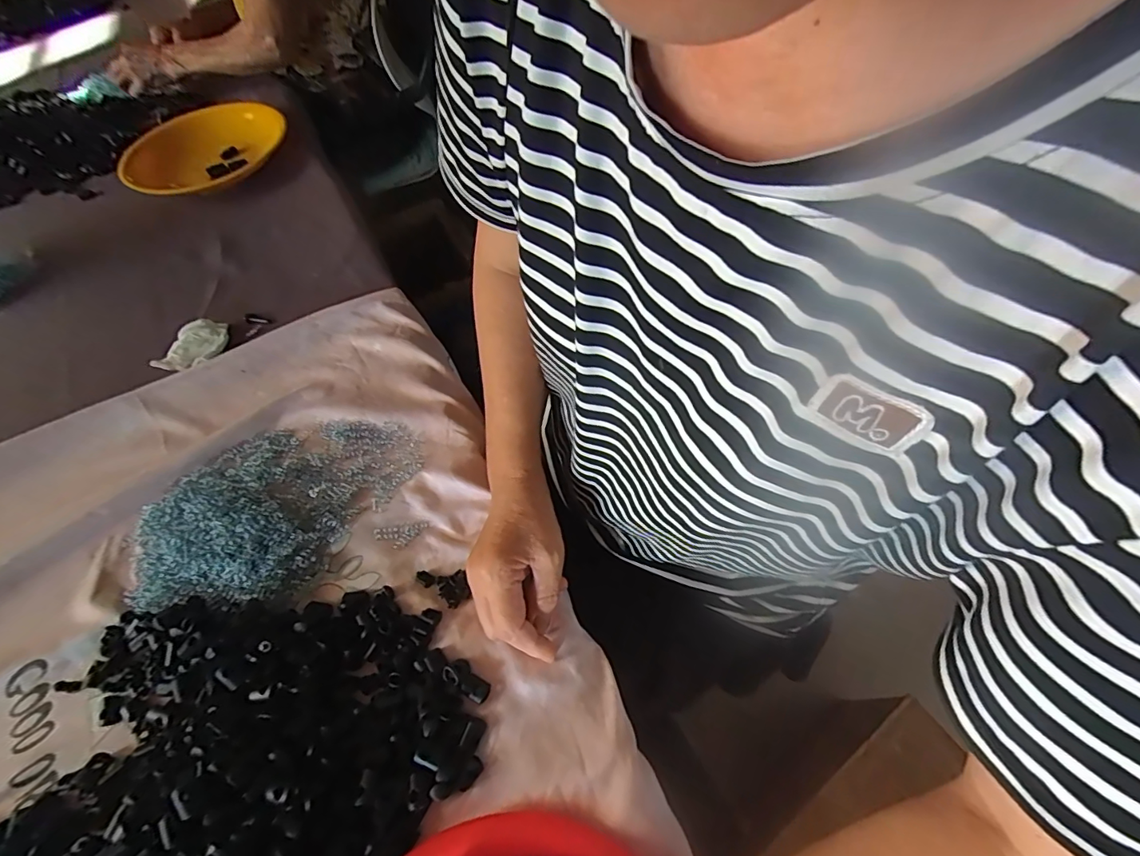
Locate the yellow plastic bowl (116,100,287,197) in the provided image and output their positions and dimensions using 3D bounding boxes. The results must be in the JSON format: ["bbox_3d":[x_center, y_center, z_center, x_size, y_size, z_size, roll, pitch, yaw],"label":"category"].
[{"bbox_3d":[-0.588,-0.443,0.758,0.234,0.049,0.234,-3,59,5],"label":"yellow plastic bowl"}]

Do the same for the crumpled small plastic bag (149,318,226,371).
[{"bbox_3d":[-0.430,-0.096,0.555,0.047,0.020,0.077,6,60,10],"label":"crumpled small plastic bag"}]

